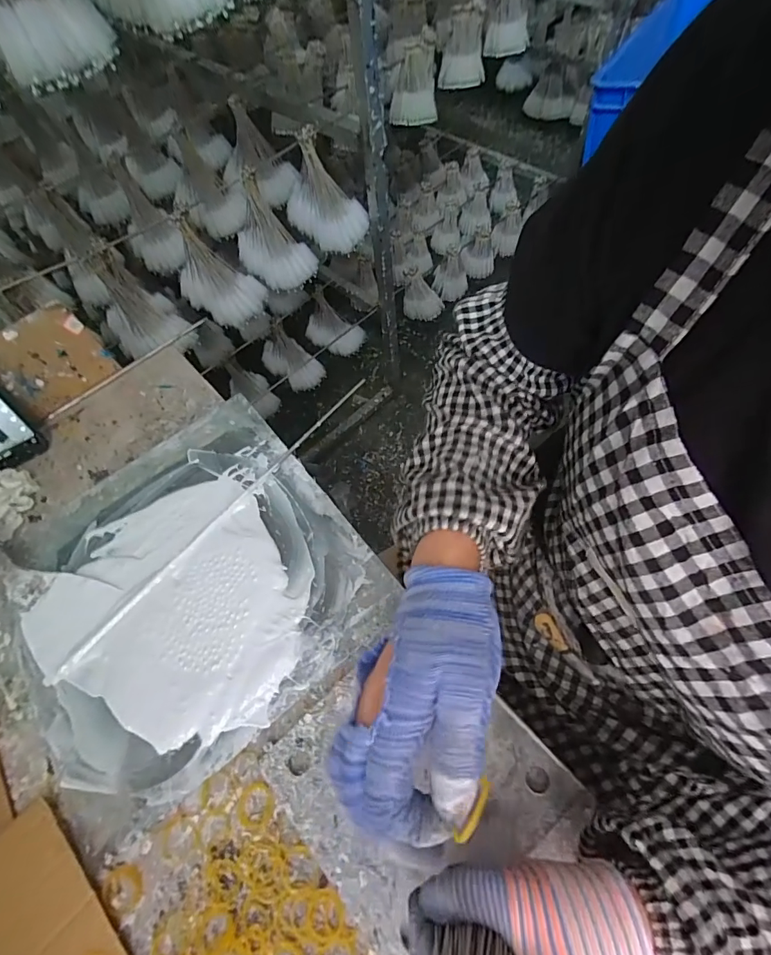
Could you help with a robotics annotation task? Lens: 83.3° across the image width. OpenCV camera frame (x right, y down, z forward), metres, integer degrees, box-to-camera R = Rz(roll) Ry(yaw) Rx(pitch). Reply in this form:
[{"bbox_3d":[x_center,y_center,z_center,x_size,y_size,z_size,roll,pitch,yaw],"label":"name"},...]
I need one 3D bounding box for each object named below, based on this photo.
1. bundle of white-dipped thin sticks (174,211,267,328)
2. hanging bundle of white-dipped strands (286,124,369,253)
[{"bbox_3d":[-0.329,-0.404,0.831,0.153,0.181,0.101,28,67,17],"label":"bundle of white-dipped thin sticks"},{"bbox_3d":[-0.130,-0.600,0.895,0.110,0.196,0.188,-35,63,-15],"label":"hanging bundle of white-dipped strands"}]

